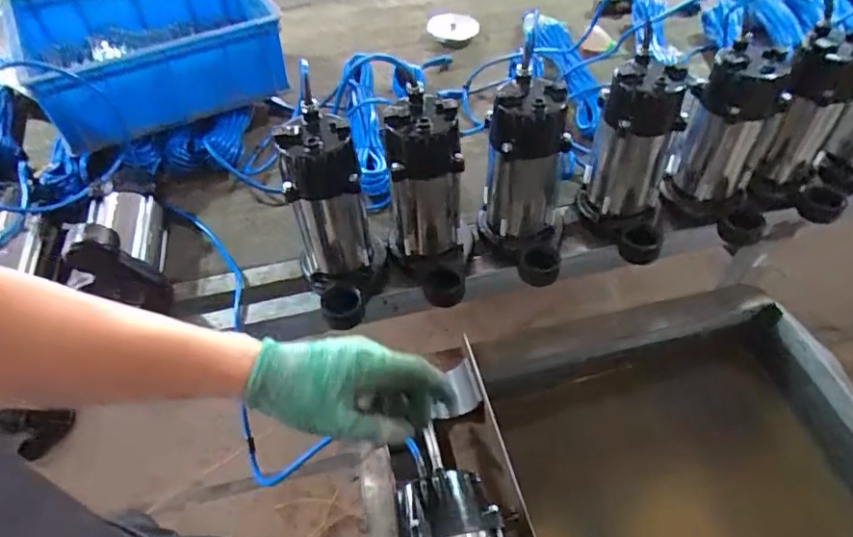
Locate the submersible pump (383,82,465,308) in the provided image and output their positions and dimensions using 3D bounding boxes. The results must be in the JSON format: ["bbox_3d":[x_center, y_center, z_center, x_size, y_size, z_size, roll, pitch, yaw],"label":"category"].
[{"bbox_3d":[0.005,-0.078,0.698,0.106,0.233,0.152,-11,51,-7],"label":"submersible pump"}]

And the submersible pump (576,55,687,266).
[{"bbox_3d":[0.279,-0.139,0.729,0.128,0.227,0.120,17,53,15],"label":"submersible pump"}]

